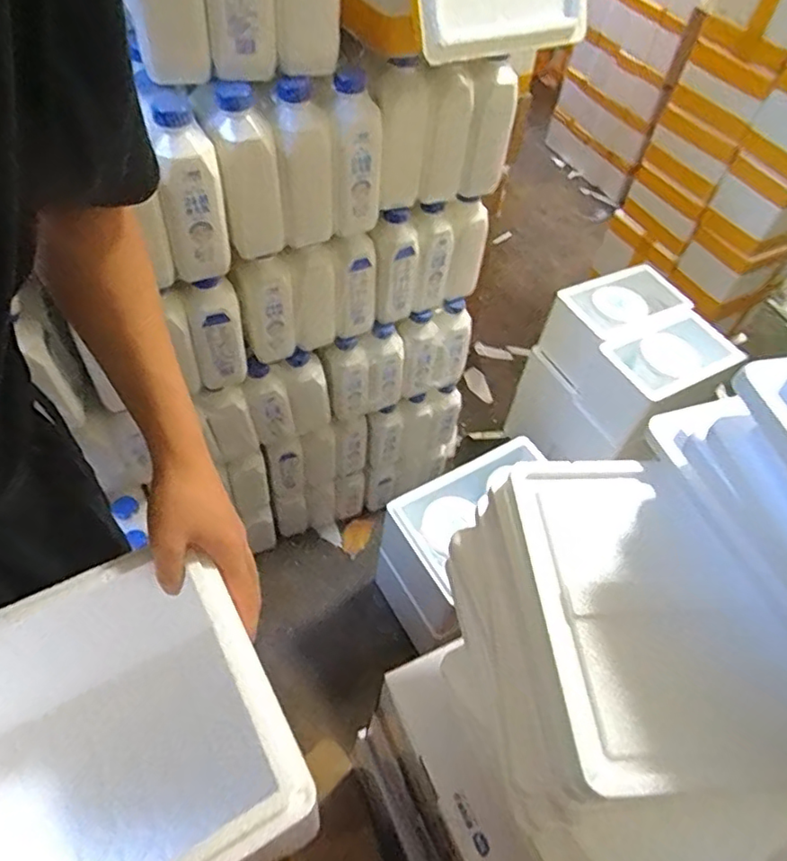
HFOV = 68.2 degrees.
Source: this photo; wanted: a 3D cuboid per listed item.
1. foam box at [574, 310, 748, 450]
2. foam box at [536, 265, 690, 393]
[{"bbox_3d":[0.573,-0.123,1.286,0.291,0.177,0.176,-26,60,-23],"label":"foam box"},{"bbox_3d":[0.504,-0.250,1.358,0.273,0.171,0.183,-20,58,-19],"label":"foam box"}]

